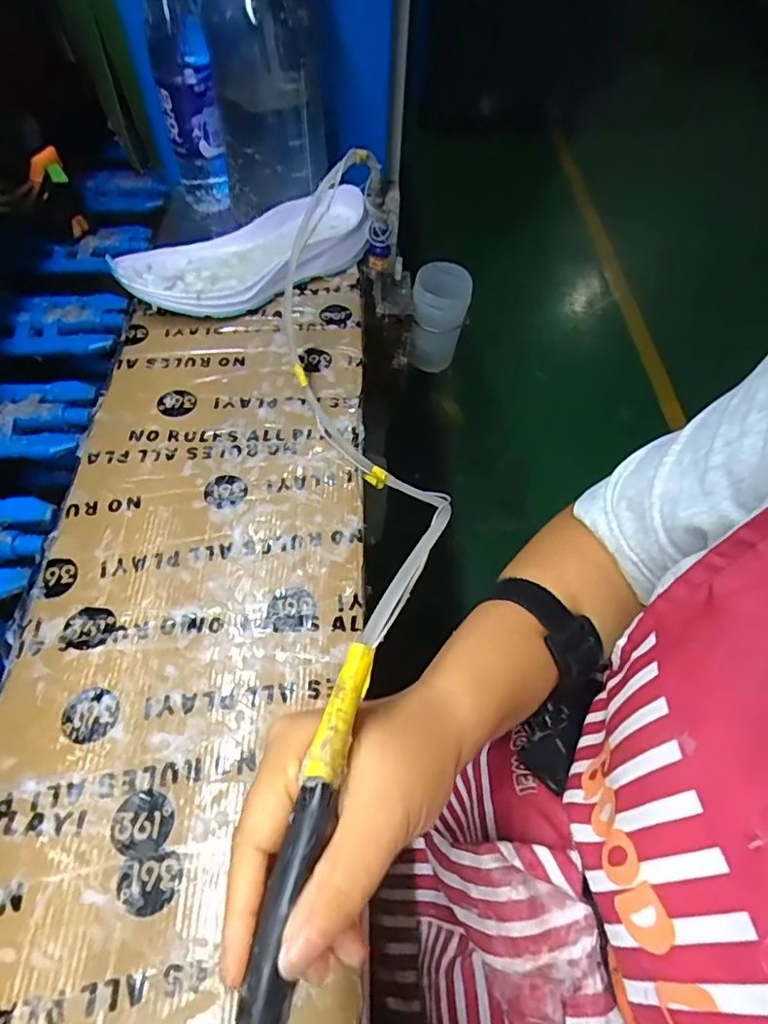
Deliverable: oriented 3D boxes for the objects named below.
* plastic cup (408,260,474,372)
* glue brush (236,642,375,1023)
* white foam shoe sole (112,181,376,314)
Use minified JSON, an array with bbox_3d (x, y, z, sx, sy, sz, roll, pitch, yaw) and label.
[{"bbox_3d":[0.074,-0.259,0.726,0.069,0.130,0.090,13,59,4],"label":"plastic cup"},{"bbox_3d":[-0.032,0.135,0.184,0.029,0.016,0.177,14,73,9],"label":"glue brush"},{"bbox_3d":[-0.133,-0.262,0.563,0.263,0.053,0.116,-27,62,-19],"label":"white foam shoe sole"}]

